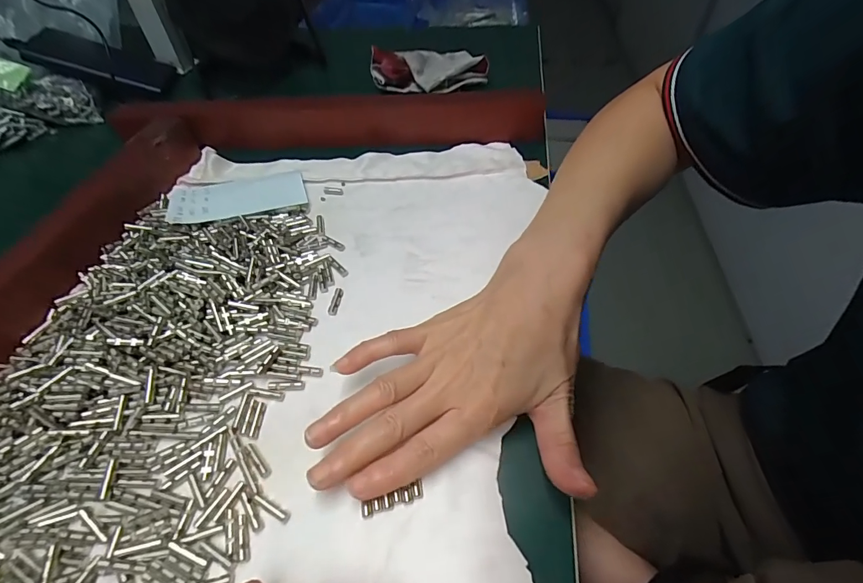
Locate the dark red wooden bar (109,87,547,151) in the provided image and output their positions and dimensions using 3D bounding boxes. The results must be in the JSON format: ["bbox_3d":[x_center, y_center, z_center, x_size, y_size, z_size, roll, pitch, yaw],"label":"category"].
[{"bbox_3d":[-0.093,-0.159,0.391,0.397,0.045,0.031,0,51,1],"label":"dark red wooden bar"}]

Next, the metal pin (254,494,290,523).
[{"bbox_3d":[-0.078,0.105,0.209,0.021,0.004,0.005,23,55,18],"label":"metal pin"}]

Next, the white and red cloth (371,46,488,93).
[{"bbox_3d":[-0.006,-0.248,0.472,0.118,0.032,0.090,-10,52,-7],"label":"white and red cloth"}]

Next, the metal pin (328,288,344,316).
[{"bbox_3d":[-0.064,0.006,0.288,0.005,0.006,0.021,8,52,7],"label":"metal pin"}]

